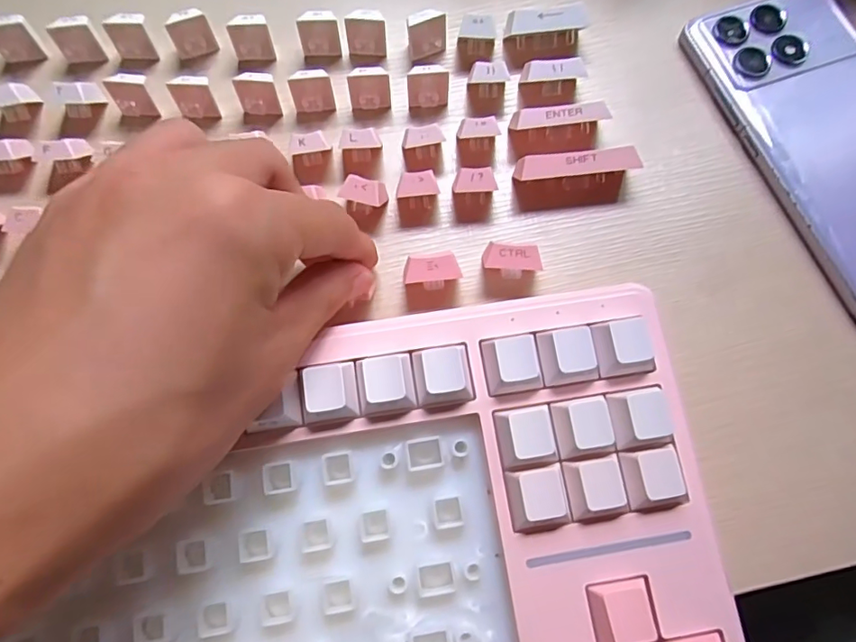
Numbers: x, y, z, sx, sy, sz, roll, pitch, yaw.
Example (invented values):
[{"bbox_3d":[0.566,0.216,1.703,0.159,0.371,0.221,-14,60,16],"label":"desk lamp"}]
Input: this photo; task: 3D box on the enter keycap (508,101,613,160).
[{"bbox_3d":[0.057,-0.084,0.225,0.041,0.015,0.012,-4,72,-3],"label":"enter keycap"}]

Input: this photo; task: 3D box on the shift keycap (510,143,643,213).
[{"bbox_3d":[0.061,-0.060,0.217,0.048,0.017,0.014,-6,72,-3],"label":"shift keycap"}]

